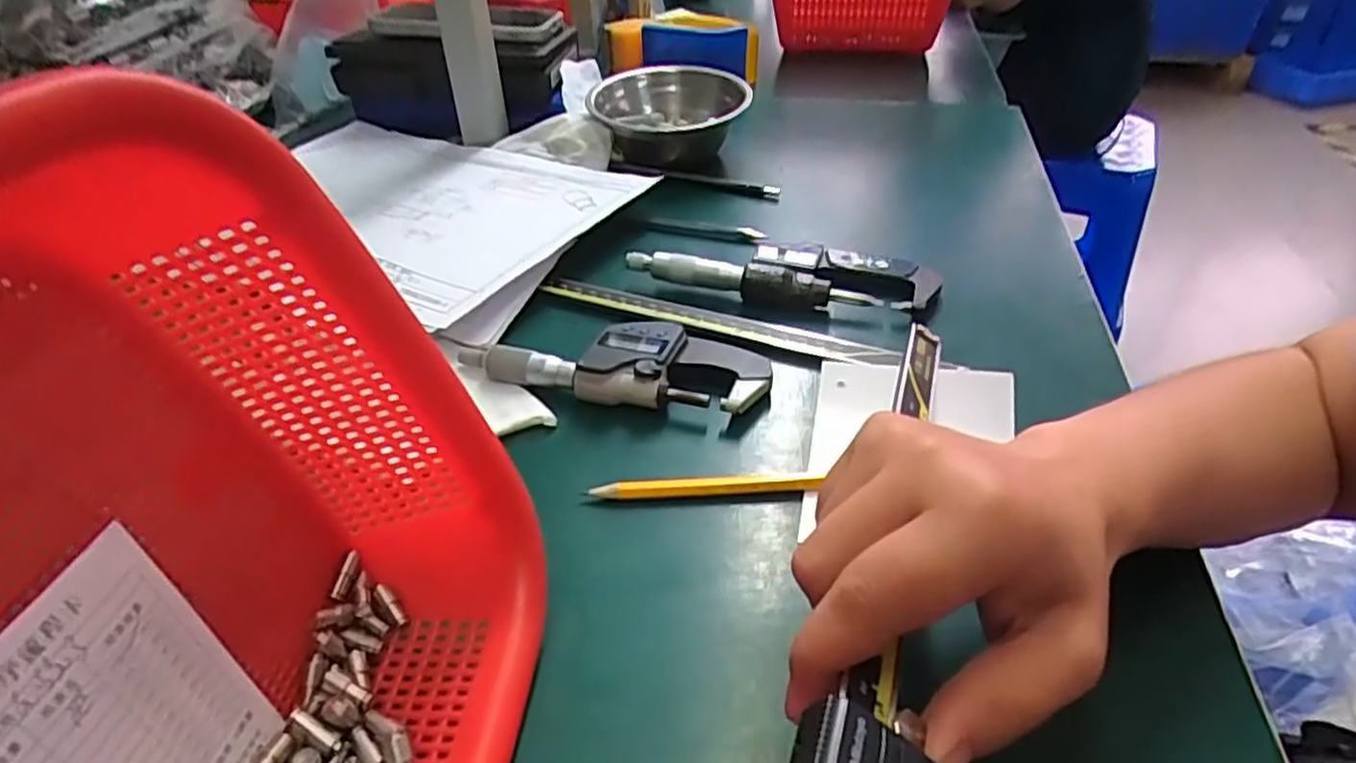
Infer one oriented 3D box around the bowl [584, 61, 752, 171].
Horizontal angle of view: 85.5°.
[{"bbox_3d":[-0.011,-0.213,0.597,0.113,0.056,0.116,-2,39,1],"label":"bowl"}]

